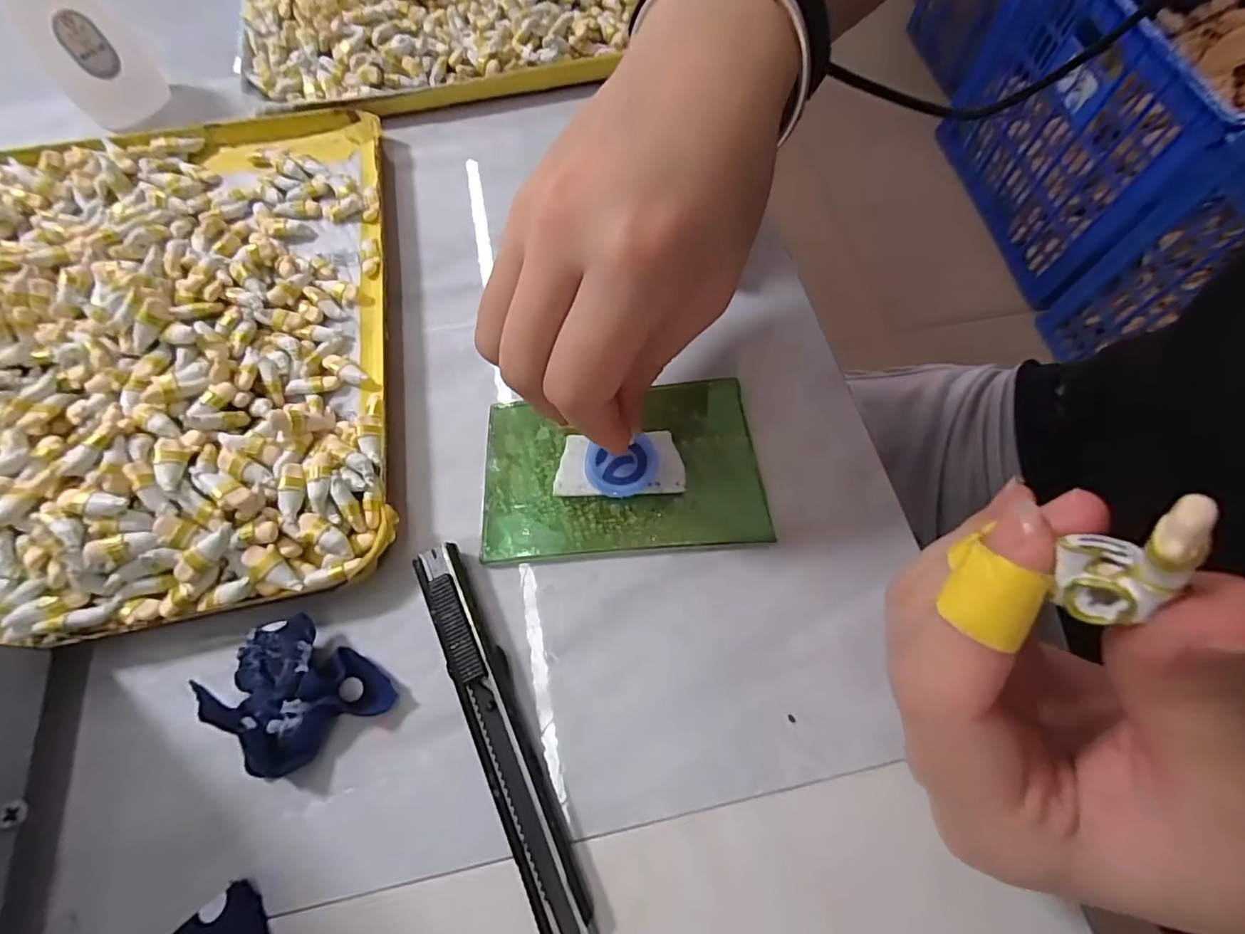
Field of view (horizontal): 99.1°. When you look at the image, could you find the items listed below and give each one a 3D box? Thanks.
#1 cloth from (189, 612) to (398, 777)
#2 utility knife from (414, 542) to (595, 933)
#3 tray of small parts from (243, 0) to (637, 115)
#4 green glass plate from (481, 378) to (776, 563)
[{"bbox_3d":[-0.102,0.071,0.167,0.041,0.016,0.041,-41,73,-16],"label":"cloth"},{"bbox_3d":[-0.036,0.086,0.164,0.015,0.011,0.133,-24,69,-11],"label":"utility knife"},{"bbox_3d":[-0.105,-0.299,0.316,0.225,0.037,0.221,-11,67,-5],"label":"tray of small parts"},{"bbox_3d":[0.000,0.000,0.202,0.103,0.007,0.064,-5,67,-2],"label":"green glass plate"}]

